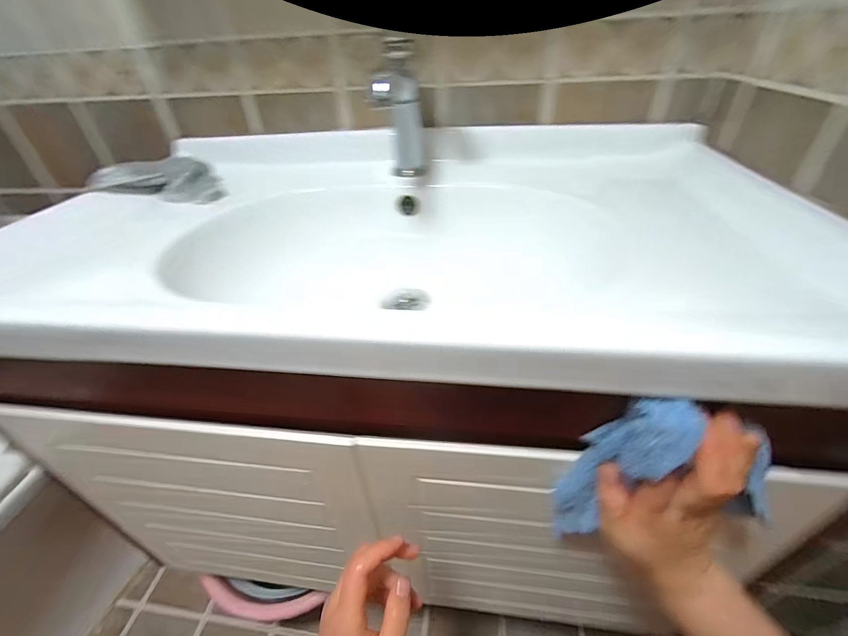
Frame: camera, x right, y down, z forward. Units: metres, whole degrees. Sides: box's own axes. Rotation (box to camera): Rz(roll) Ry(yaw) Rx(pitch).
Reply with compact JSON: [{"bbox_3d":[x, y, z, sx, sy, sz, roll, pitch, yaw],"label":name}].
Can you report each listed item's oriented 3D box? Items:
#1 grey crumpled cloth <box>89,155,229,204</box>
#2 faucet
[{"bbox_3d":[-0.352,-0.181,0.499,0.146,0.044,0.105,-22,41,-22],"label":"grey crumpled cloth"},{"bbox_3d":[-0.028,-0.233,0.447,0.050,0.153,0.133,-2,38,2],"label":"faucet"}]

